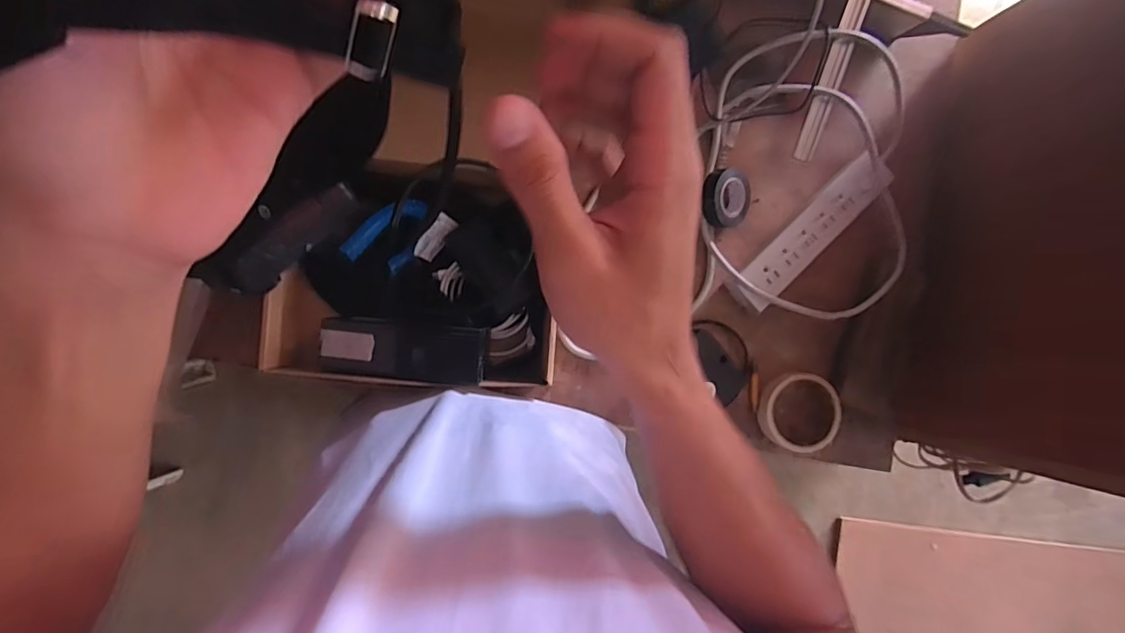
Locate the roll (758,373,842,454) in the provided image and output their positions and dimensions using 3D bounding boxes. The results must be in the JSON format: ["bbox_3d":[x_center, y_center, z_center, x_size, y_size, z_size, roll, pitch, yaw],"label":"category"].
[{"bbox_3d":[0.271,0.110,0.591,0.090,0.025,0.086,0,89,-8],"label":"roll"}]

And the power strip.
[{"bbox_3d":[0.284,-0.097,0.605,0.226,0.038,0.054,-44,95,-7],"label":"power strip"}]

